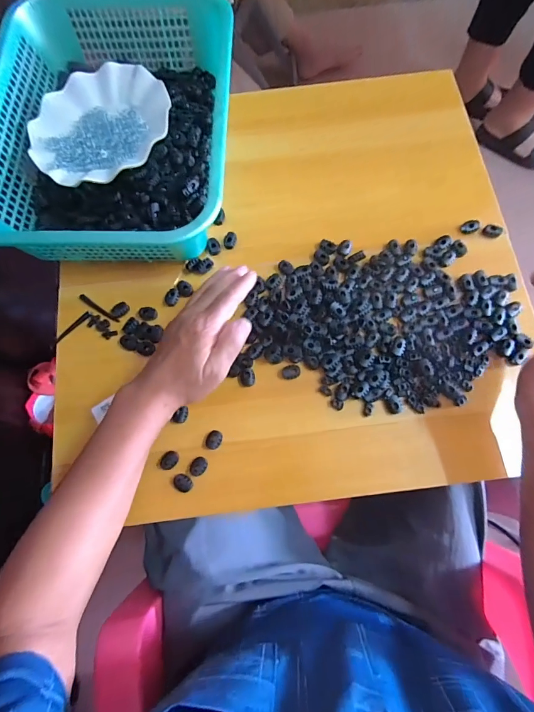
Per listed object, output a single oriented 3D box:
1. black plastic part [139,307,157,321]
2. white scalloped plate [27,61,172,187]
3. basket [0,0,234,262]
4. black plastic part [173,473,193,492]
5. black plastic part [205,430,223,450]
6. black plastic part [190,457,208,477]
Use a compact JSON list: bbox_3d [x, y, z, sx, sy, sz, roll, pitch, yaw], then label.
[{"bbox_3d":[-0.151,-0.053,0.461,0.021,0.005,0.017,13,75,4],"label":"black plastic part"},{"bbox_3d":[-0.219,-0.299,0.471,0.178,0.033,0.179,0,75,1],"label":"white scalloped plate"},{"bbox_3d":[-0.197,-0.302,0.478,0.298,0.087,0.369,1,75,1],"label":"basket"},{"bbox_3d":[-0.094,0.142,0.408,0.023,0.004,0.017,35,78,9],"label":"black plastic part"},{"bbox_3d":[-0.061,0.097,0.422,0.017,0.007,0.021,18,76,5],"label":"black plastic part"},{"bbox_3d":[-0.078,0.125,0.412,0.018,0.004,0.022,39,79,10],"label":"black plastic part"}]

